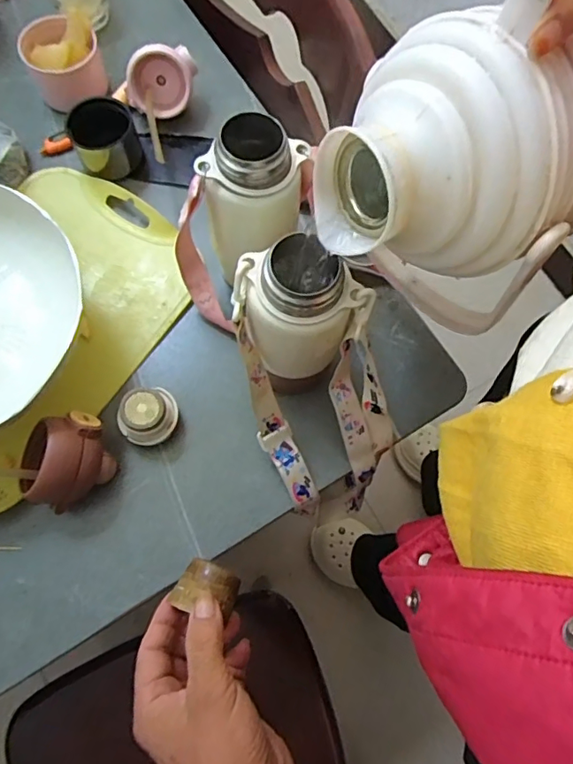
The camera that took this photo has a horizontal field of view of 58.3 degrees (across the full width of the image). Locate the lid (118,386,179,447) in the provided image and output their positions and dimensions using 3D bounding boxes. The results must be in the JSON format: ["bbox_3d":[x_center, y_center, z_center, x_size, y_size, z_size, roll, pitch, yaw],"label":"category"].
[{"bbox_3d":[-0.126,0.030,0.472,0.056,0.045,0.051,1,73,-2],"label":"lid"}]

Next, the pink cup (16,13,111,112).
[{"bbox_3d":[-0.251,-0.363,0.584,0.079,0.064,0.079,1,73,-2],"label":"pink cup"}]

